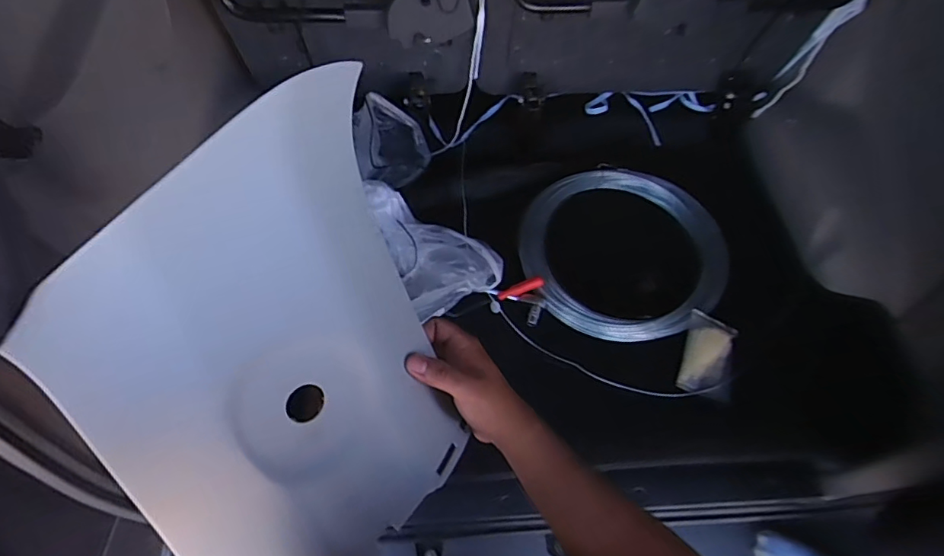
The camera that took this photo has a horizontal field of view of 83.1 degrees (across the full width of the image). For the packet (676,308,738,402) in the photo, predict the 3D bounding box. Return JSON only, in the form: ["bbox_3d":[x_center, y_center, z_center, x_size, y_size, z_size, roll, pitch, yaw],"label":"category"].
[{"bbox_3d":[0.459,0.155,1.029,0.096,0.034,0.159,18,60,9],"label":"packet"}]

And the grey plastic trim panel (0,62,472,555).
[{"bbox_3d":[-0.130,0.083,0.385,0.234,0.353,0.045,-30,29,-27],"label":"grey plastic trim panel"}]

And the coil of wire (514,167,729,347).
[{"bbox_3d":[0.323,-0.060,1.095,0.426,0.065,0.378,20,61,10],"label":"coil of wire"}]

